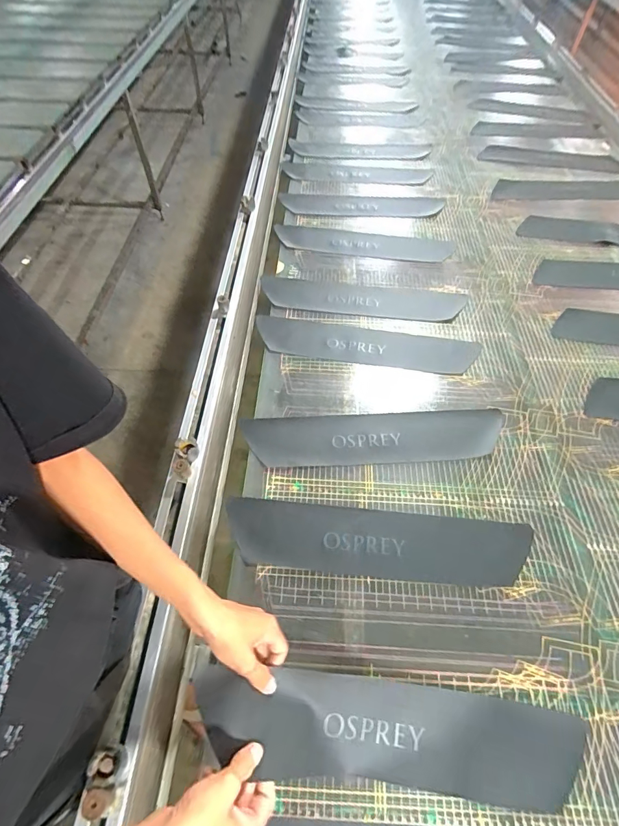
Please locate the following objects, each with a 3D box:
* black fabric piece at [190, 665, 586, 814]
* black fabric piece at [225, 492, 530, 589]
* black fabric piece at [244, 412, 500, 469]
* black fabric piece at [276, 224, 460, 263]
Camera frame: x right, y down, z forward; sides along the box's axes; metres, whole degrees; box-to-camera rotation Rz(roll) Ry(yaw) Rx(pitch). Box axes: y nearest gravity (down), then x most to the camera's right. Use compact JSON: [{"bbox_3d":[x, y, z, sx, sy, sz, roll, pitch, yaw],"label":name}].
[{"bbox_3d":[0.099,0.382,0.480,0.467,0.044,0.103,11,55,-4],"label":"black fabric piece"},{"bbox_3d":[0.106,0.204,0.637,0.470,0.006,0.104,5,57,2],"label":"black fabric piece"},{"bbox_3d":[0.121,0.047,0.744,0.474,0.013,0.102,-2,58,-4],"label":"black fabric piece"},{"bbox_3d":[0.150,-0.455,1.080,0.474,0.019,0.126,3,55,-1],"label":"black fabric piece"}]

